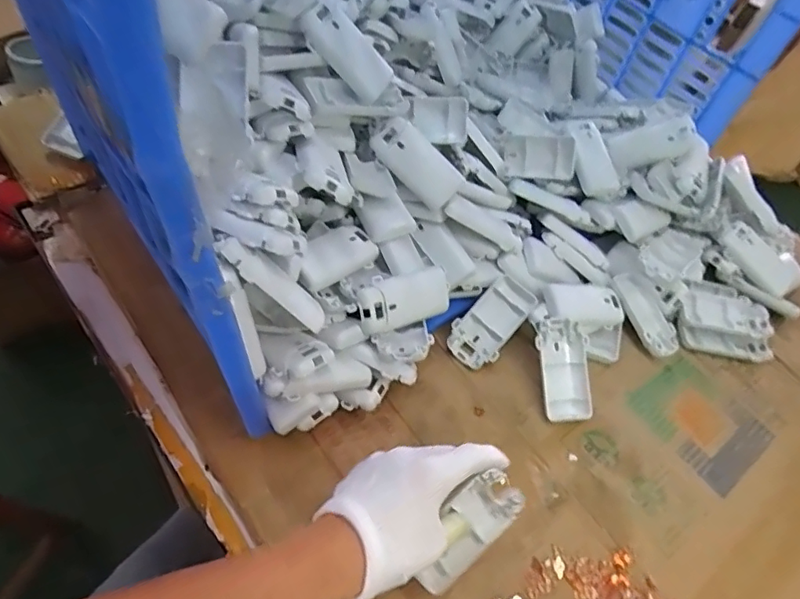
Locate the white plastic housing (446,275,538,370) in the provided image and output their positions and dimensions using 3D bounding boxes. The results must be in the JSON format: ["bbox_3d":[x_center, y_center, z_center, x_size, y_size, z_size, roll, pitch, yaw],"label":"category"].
[{"bbox_3d":[0.090,0.023,0.538,0.050,0.010,0.094,39,88,10],"label":"white plastic housing"}]

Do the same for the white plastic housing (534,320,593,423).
[{"bbox_3d":[0.159,0.068,0.515,0.052,0.010,0.095,-7,79,-8],"label":"white plastic housing"}]

